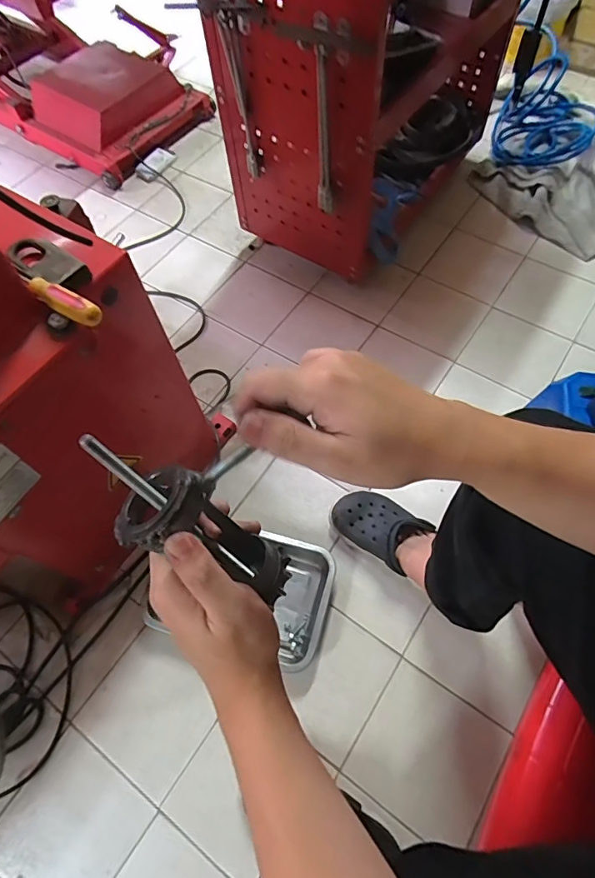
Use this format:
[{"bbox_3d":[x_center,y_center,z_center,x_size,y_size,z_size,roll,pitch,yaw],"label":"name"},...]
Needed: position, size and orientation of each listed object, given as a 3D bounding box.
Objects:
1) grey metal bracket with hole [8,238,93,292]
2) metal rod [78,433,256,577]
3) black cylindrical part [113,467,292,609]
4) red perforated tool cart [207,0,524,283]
[{"bbox_3d":[-0.280,-0.192,0.523,0.101,0.024,0.046,30,68,17],"label":"grey metal bracket with hole"},{"bbox_3d":[-0.068,0.045,0.278,0.006,0.146,0.008,9,58,45],"label":"metal rod"},{"bbox_3d":[-0.048,0.058,0.285,0.039,0.122,0.045,-1,60,30],"label":"black cylindrical part"},{"bbox_3d":[0.182,-0.880,1.015,0.397,0.628,0.806,31,68,17],"label":"red perforated tool cart"}]

